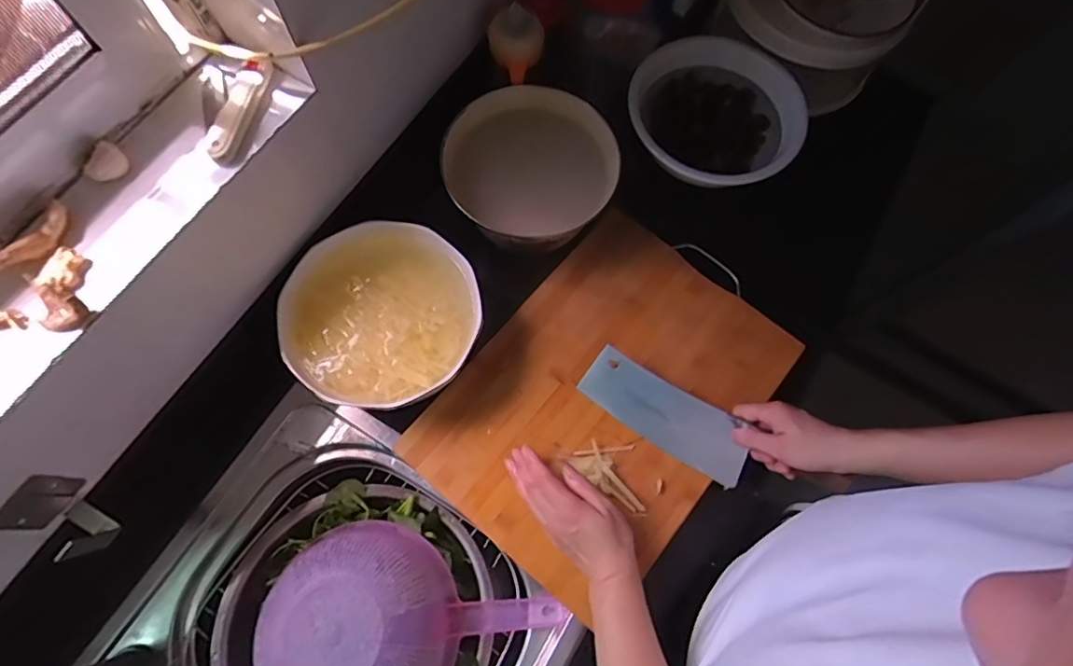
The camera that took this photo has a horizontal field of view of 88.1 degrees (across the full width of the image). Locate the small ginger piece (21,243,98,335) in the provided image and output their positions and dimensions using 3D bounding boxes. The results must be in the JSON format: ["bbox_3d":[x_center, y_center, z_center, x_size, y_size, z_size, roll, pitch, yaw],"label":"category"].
[{"bbox_3d":[-0.360,-0.032,0.421,0.035,0.022,0.062,-12,72,-7],"label":"small ginger piece"}]

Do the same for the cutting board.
[{"bbox_3d":[0.080,0.072,0.632,0.285,0.033,0.392,41,74,11],"label":"cutting board"}]

